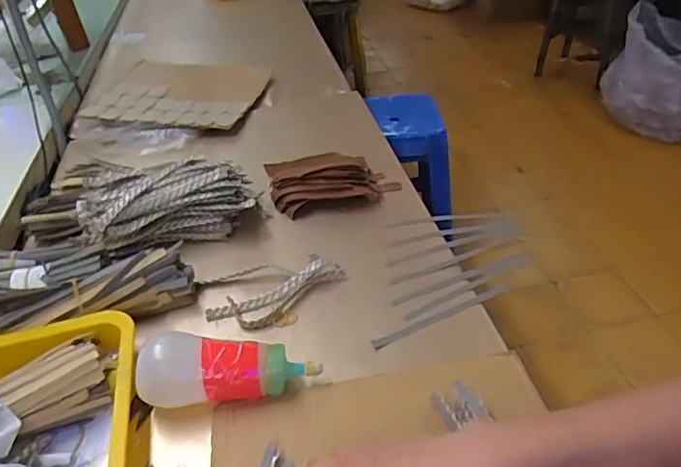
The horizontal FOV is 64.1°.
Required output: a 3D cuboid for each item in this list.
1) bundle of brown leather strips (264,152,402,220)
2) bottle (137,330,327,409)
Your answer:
[{"bbox_3d":[-0.012,-0.077,0.746,0.165,0.030,0.104,-10,37,-6],"label":"bundle of brown leather strips"},{"bbox_3d":[-0.100,0.123,0.488,0.156,0.051,0.055,-2,39,2],"label":"bottle"}]

